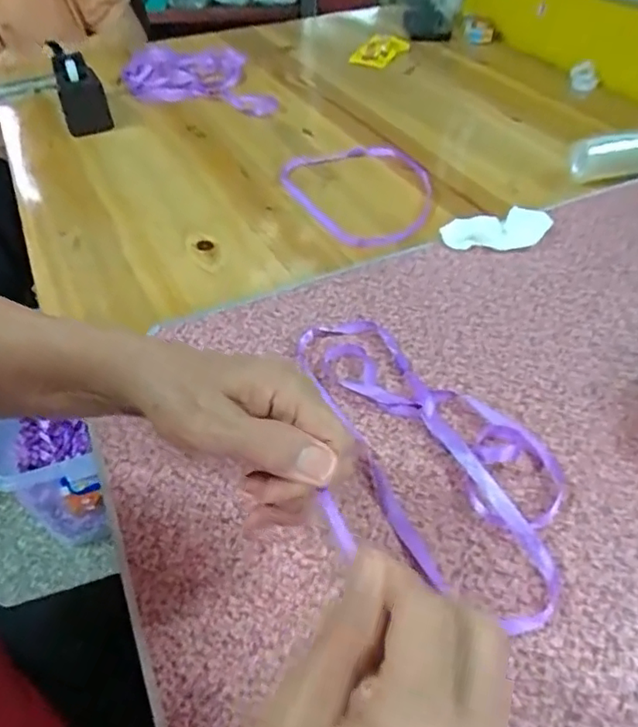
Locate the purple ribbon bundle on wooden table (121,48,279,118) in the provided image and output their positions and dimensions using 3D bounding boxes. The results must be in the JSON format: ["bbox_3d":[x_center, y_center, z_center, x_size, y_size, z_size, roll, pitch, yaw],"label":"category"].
[{"bbox_3d":[-0.214,-0.475,0.989,0.211,0.030,0.346,-15,45,-10],"label":"purple ribbon bundle on wooden table"}]

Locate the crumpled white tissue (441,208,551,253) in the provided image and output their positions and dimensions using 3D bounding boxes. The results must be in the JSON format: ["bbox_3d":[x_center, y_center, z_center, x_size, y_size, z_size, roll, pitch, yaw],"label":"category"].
[{"bbox_3d":[0.168,-0.126,0.560,0.098,0.025,0.034,-10,45,-5],"label":"crumpled white tissue"}]

